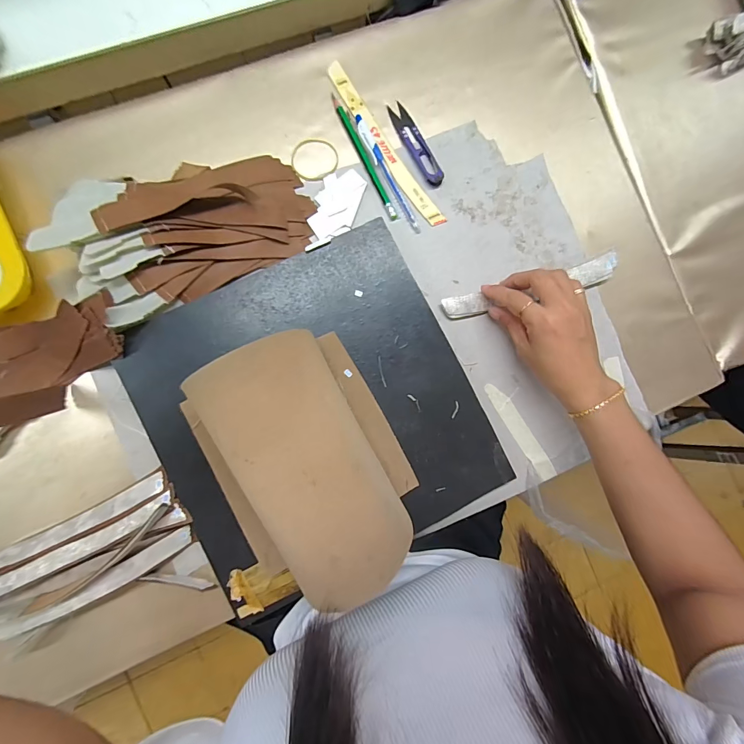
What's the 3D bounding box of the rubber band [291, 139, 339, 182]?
[{"bbox_3d":[-0.061,-0.226,0.386,0.050,0.004,0.046,0,89,-6],"label":"rubber band"}]

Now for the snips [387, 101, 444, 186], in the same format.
[{"bbox_3d":[0.050,-0.250,0.397,0.021,0.008,0.099,-30,92,-6],"label":"snips"}]

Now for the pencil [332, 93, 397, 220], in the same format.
[{"bbox_3d":[-0.009,-0.232,0.390,0.009,0.004,0.147,-27,91,-6],"label":"pencil"}]

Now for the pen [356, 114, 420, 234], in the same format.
[{"bbox_3d":[0.017,-0.213,0.391,0.013,0.007,0.136,-28,91,-6],"label":"pen"}]

